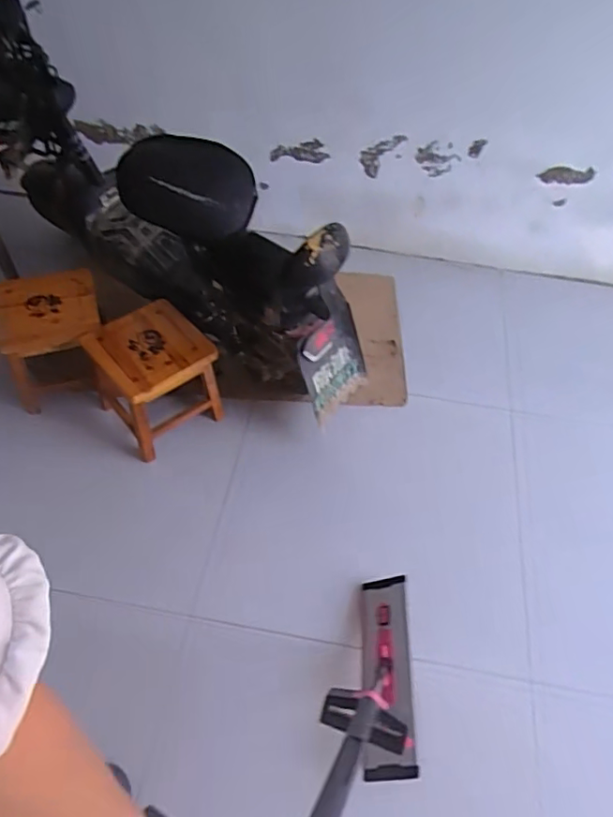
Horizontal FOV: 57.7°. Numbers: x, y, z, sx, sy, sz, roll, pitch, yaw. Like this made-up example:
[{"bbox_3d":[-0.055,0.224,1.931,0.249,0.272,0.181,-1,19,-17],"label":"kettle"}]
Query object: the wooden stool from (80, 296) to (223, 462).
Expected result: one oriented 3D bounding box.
[{"bbox_3d":[-0.413,-0.091,1.528,0.273,0.257,0.274,-33,60,-24],"label":"wooden stool"}]

